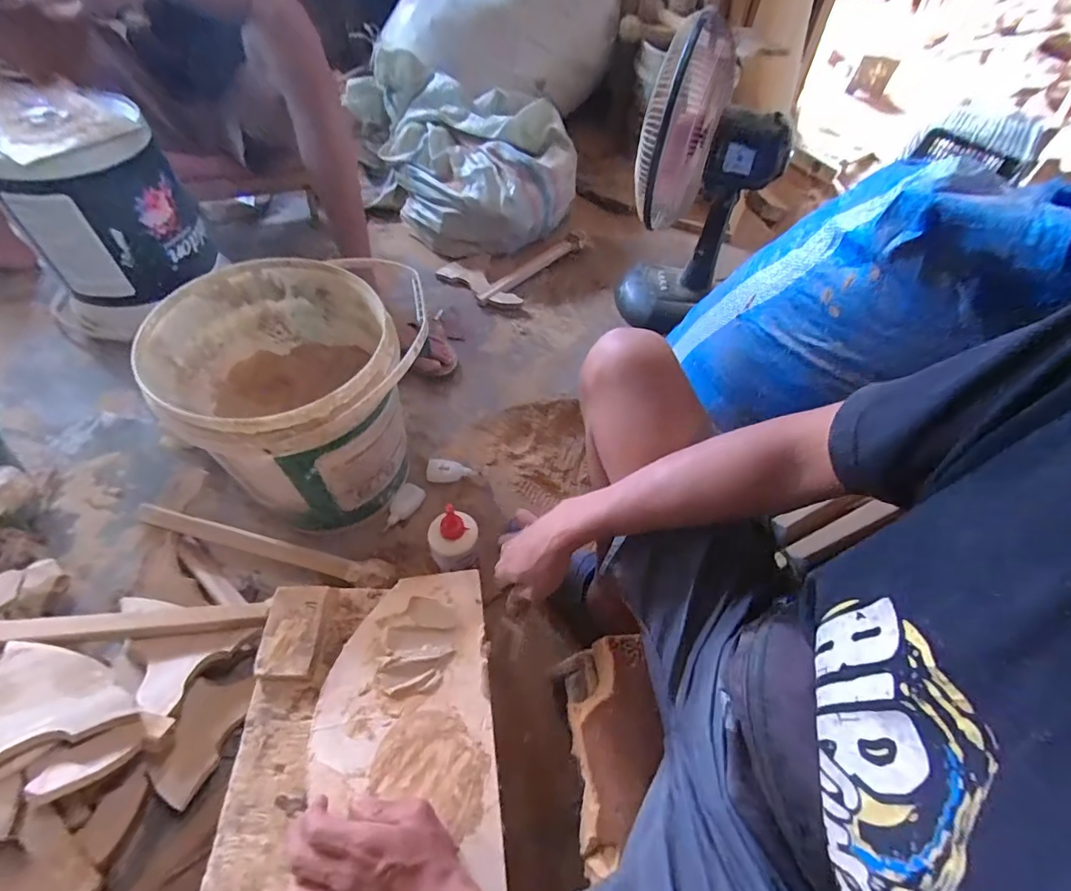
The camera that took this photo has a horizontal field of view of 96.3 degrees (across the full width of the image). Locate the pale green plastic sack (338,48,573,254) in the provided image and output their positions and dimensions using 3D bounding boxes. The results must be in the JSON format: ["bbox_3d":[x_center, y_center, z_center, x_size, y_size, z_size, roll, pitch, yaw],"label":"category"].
[{"bbox_3d":[-0.205,-0.765,1.311,0.612,0.308,0.440,-4,53,-7],"label":"pale green plastic sack"}]

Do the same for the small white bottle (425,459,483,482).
[{"bbox_3d":[-0.152,0.049,0.882,0.095,0.025,0.036,7,53,2],"label":"small white bottle"}]

